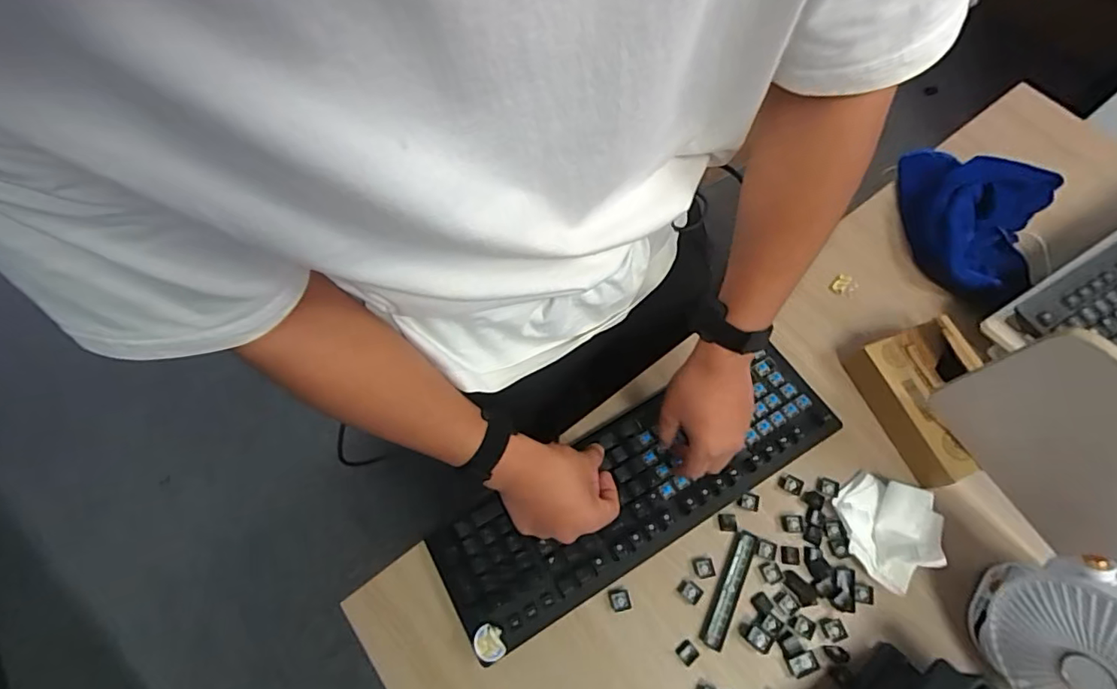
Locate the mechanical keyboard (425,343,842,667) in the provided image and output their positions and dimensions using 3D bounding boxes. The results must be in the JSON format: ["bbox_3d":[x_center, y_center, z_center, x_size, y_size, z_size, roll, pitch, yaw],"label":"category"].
[{"bbox_3d":[0.087,0.147,0.575,0.448,0.043,0.142,-27,69,-12],"label":"mechanical keyboard"}]

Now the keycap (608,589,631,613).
[{"bbox_3d":[0.062,0.260,0.542,0.020,0.005,0.021,-10,66,-6],"label":"keycap"}]

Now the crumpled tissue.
[{"bbox_3d":[0.346,0.186,0.552,0.102,0.039,0.098,-34,71,-15],"label":"crumpled tissue"}]

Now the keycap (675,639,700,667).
[{"bbox_3d":[0.127,0.305,0.527,0.018,0.012,0.018,-39,72,-17],"label":"keycap"}]

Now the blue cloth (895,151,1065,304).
[{"bbox_3d":[0.533,-0.161,0.692,0.174,0.061,0.203,21,67,8],"label":"blue cloth"}]

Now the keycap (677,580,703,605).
[{"bbox_3d":[0.135,0.253,0.545,0.023,0.004,0.018,38,70,15],"label":"keycap"}]

